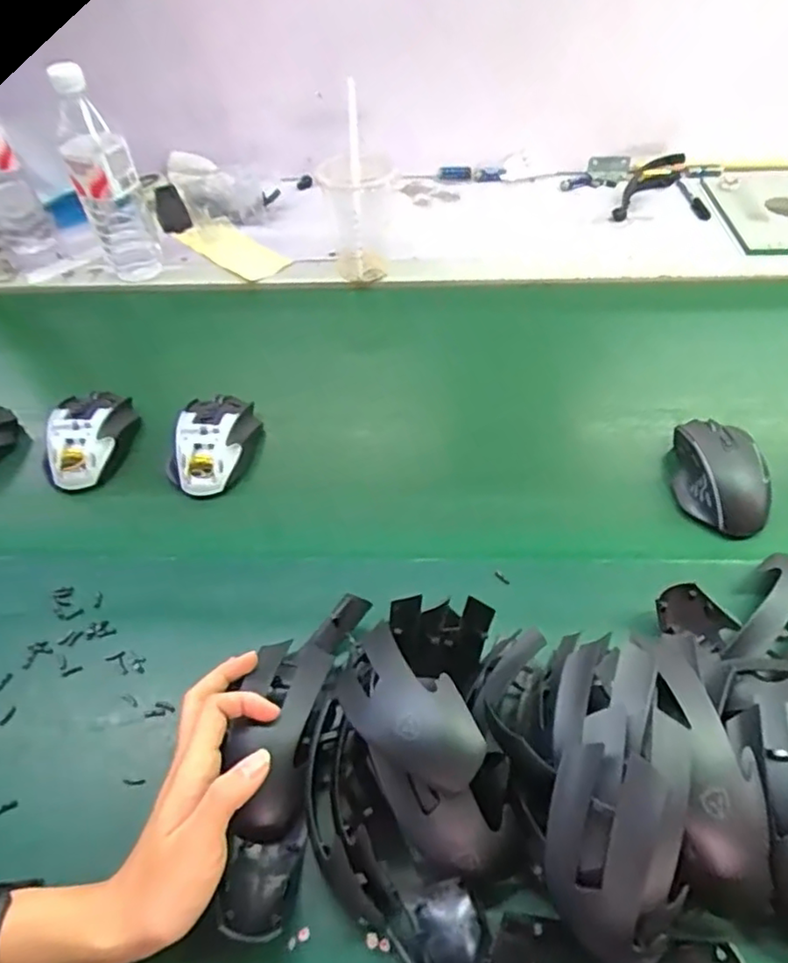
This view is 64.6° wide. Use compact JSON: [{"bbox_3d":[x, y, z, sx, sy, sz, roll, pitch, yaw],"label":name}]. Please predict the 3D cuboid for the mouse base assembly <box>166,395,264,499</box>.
[{"bbox_3d":[-0.170,-0.037,0.586,0.077,0.046,0.109,8,51,10],"label":"mouse base assembly"}]

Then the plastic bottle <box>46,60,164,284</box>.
[{"bbox_3d":[-0.334,-0.345,0.728,0.069,0.227,0.071,-23,53,-16],"label":"plastic bottle"}]

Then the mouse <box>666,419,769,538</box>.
[{"bbox_3d":[0.278,-0.010,0.536,0.065,0.039,0.114,5,51,7],"label":"mouse"}]

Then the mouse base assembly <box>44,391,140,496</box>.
[{"bbox_3d":[-0.292,-0.044,0.597,0.071,0.040,0.113,6,51,8],"label":"mouse base assembly"}]

